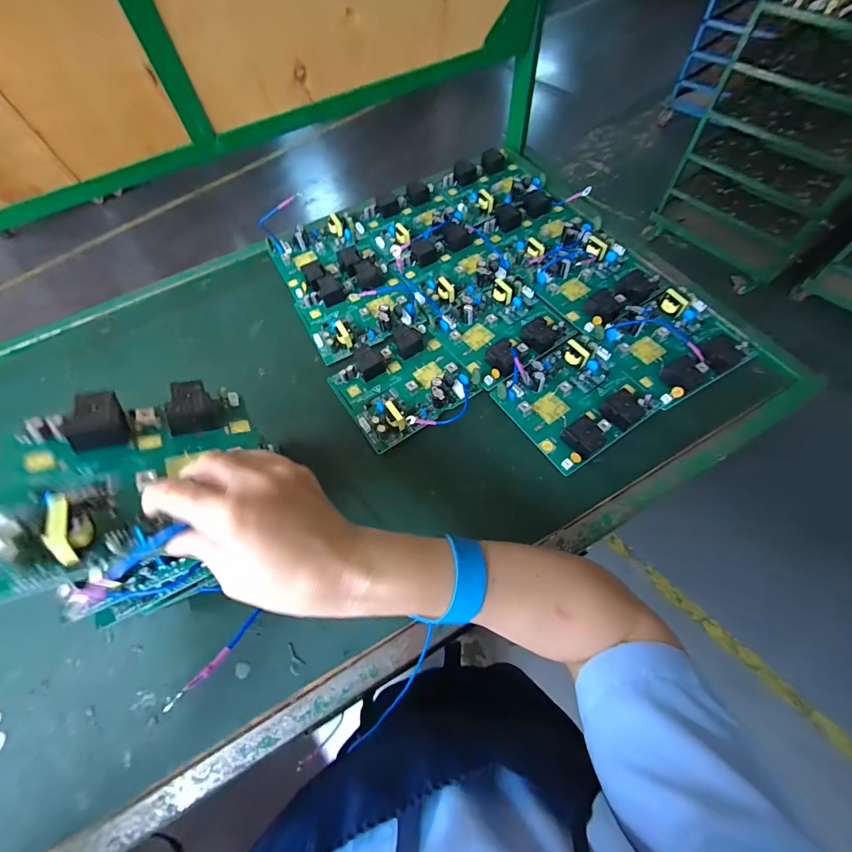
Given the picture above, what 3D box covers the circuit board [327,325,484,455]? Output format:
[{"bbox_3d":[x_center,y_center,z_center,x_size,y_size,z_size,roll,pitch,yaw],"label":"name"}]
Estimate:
[{"bbox_3d":[-0.023,-0.047,0.416,0.130,0.026,0.117,-31,64,-13],"label":"circuit board"}]

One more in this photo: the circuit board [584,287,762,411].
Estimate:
[{"bbox_3d":[0.266,-0.095,0.421,0.133,0.025,0.119,-29,64,-11],"label":"circuit board"}]

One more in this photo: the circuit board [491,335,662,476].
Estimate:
[{"bbox_3d":[0.148,-0.034,0.395,0.124,0.029,0.124,-30,64,-12],"label":"circuit board"}]

